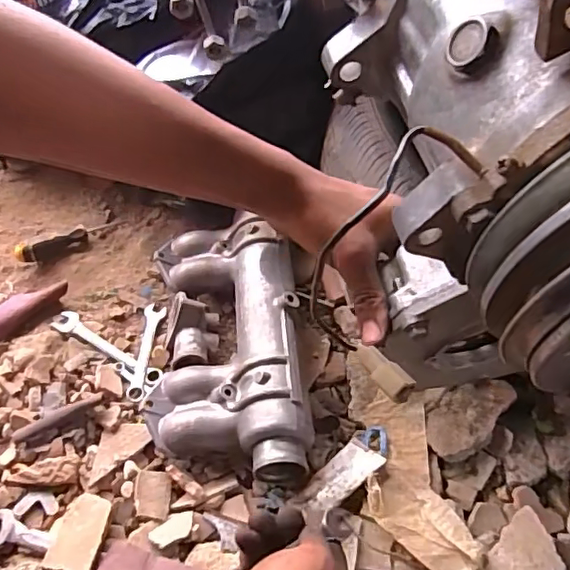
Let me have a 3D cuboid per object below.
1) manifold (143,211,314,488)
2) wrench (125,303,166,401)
[{"bbox_3d":[-0.068,0.064,0.658,0.163,0.080,0.350,-4,50,-4],"label":"manifold"},{"bbox_3d":[-0.170,0.081,0.701,0.027,0.005,0.139,1,50,0],"label":"wrench"}]

